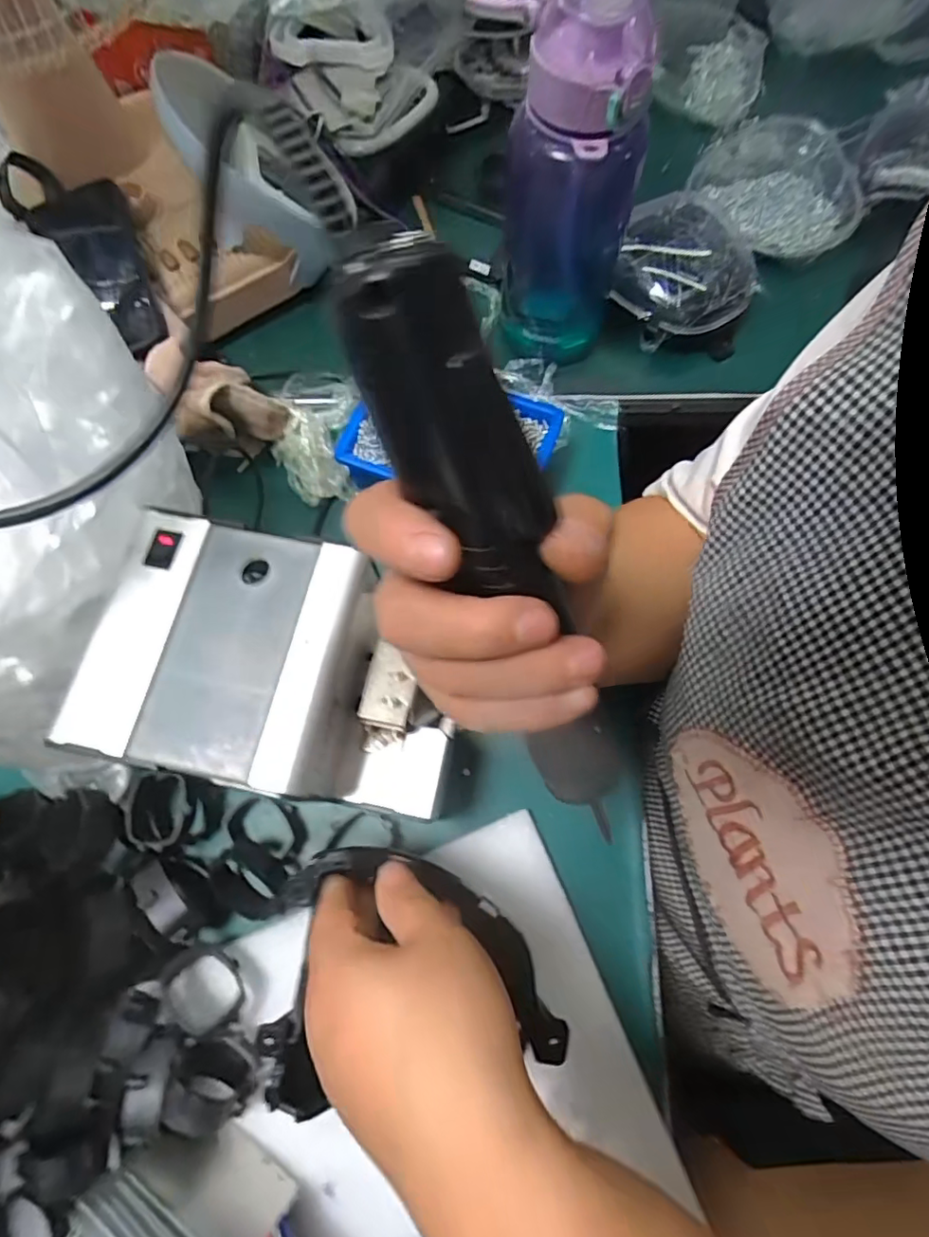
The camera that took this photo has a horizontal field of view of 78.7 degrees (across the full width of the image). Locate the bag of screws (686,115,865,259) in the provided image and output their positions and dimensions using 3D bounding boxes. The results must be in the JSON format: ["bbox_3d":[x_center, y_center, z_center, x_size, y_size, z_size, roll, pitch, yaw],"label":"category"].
[{"bbox_3d":[0.290,-0.408,0.526,0.144,0.027,0.169,18,74,6],"label":"bag of screws"}]

